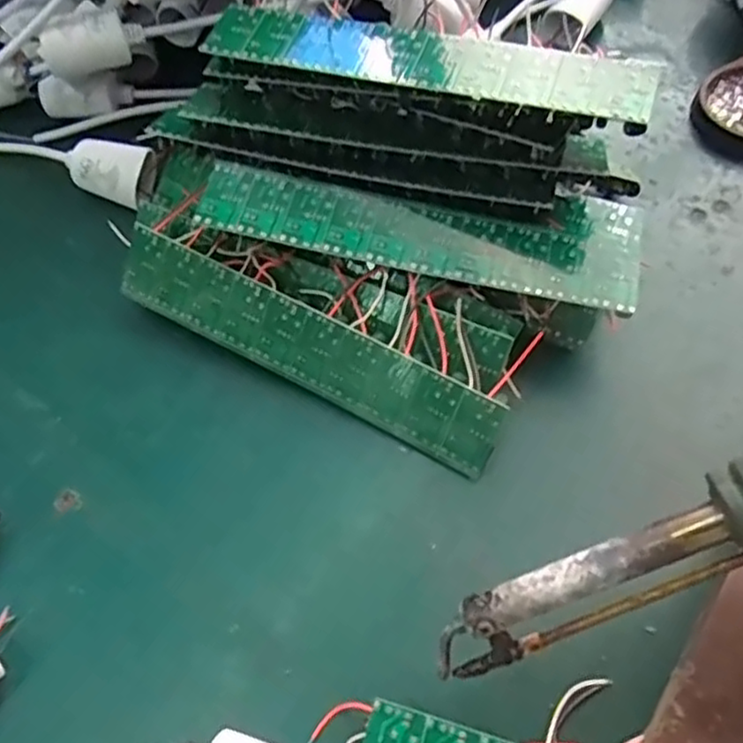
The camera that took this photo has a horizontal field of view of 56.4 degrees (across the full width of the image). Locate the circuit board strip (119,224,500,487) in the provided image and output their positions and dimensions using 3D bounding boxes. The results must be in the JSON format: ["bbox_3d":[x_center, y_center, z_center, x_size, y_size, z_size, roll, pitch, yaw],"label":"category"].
[{"bbox_3d":[-0.034,-0.012,0.330,0.200,0.039,0.004,27,24,14],"label":"circuit board strip"}]

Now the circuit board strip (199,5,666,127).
[{"bbox_3d":[0.023,-0.141,0.310,0.200,0.011,0.036,16,64,11],"label":"circuit board strip"}]

